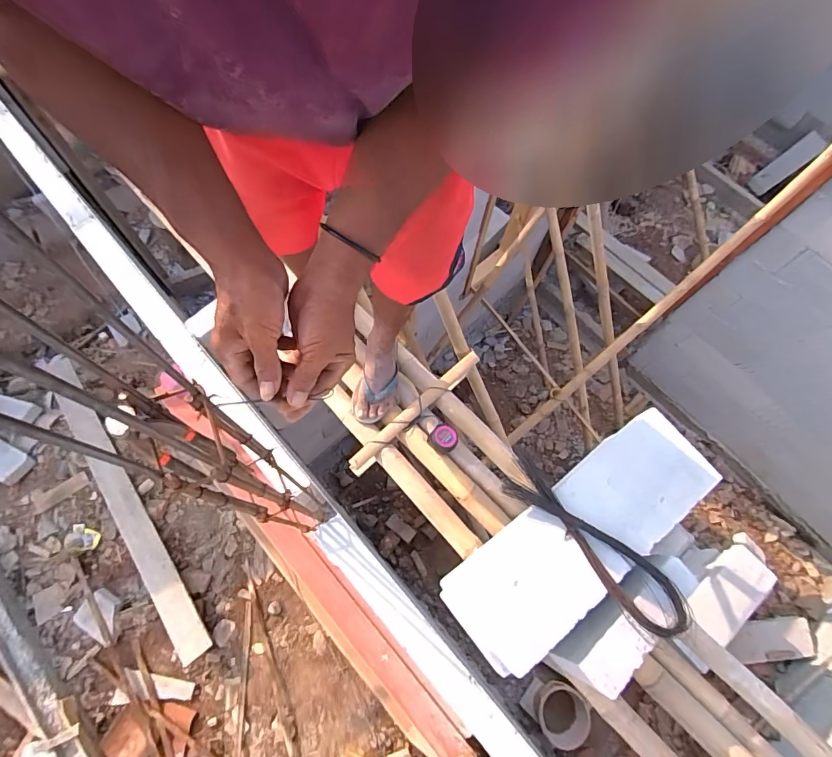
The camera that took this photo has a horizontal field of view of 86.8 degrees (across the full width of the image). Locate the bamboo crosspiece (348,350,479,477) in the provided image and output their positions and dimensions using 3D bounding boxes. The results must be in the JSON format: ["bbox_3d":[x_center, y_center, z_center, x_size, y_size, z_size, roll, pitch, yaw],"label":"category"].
[{"bbox_3d":[0.001,0.085,1.201,0.466,0.033,0.040,-42,75,-17],"label":"bamboo crosspiece"}]

